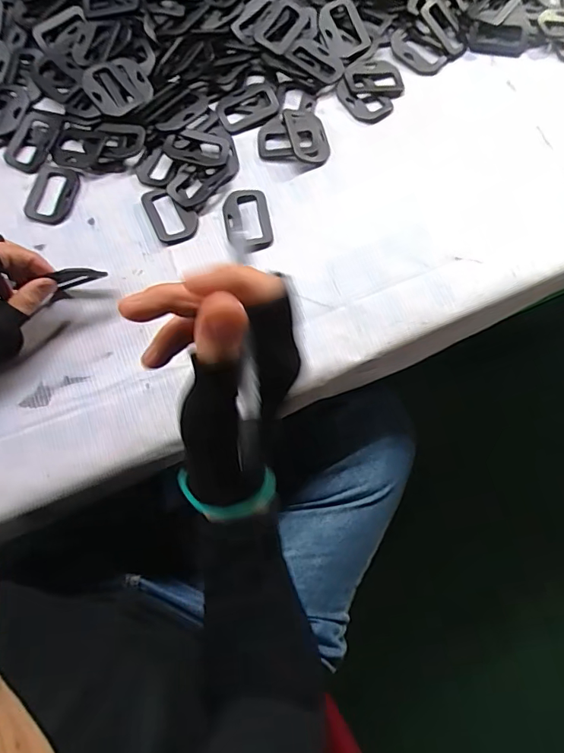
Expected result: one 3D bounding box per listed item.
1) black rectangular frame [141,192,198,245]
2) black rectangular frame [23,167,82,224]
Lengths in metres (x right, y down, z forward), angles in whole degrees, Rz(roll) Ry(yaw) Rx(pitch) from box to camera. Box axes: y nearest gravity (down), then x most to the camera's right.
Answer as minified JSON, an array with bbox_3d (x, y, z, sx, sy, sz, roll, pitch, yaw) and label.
[{"bbox_3d":[-0.104,-0.152,0.453,0.040,0.006,0.059,-25,75,-9],"label":"black rectangular frame"},{"bbox_3d":[-0.221,-0.173,0.460,0.047,0.005,0.060,7,72,1],"label":"black rectangular frame"}]

